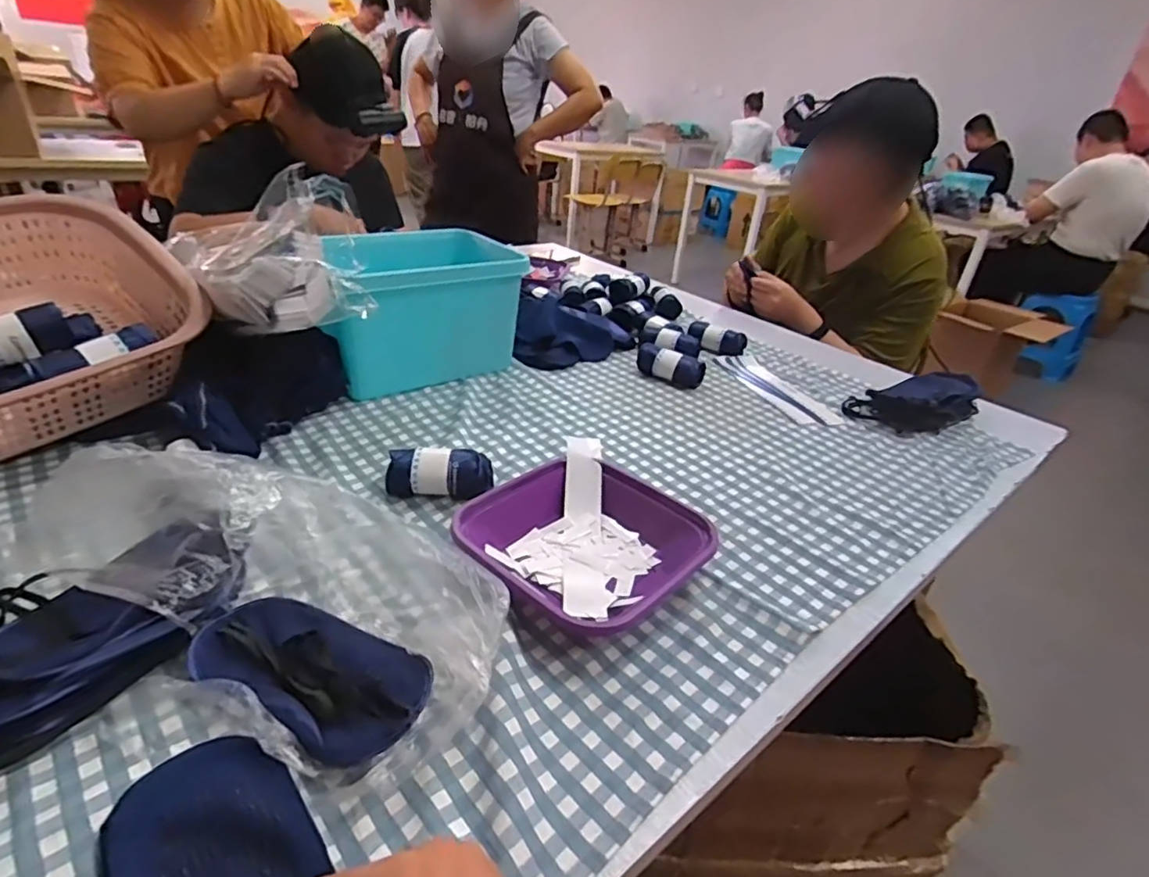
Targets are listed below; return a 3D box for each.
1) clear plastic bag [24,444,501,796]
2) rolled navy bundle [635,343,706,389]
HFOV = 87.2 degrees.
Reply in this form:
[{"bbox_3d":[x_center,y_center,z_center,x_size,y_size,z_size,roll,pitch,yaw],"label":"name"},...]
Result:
[{"bbox_3d":[-0.232,0.088,0.452,0.402,0.064,0.190,20,32,22],"label":"clear plastic bag"},{"bbox_3d":[0.140,-0.108,0.893,0.106,0.043,0.045,19,31,20],"label":"rolled navy bundle"}]

